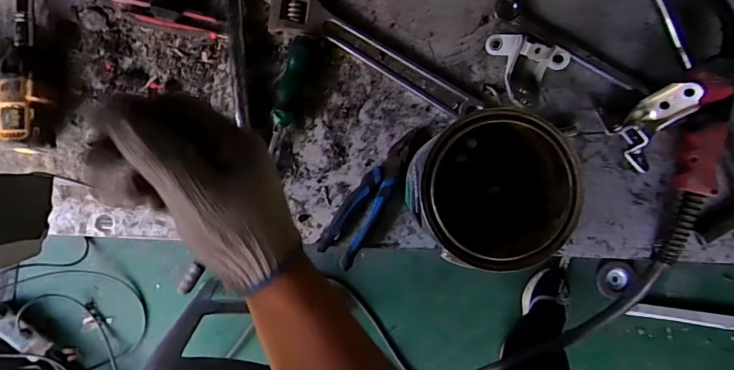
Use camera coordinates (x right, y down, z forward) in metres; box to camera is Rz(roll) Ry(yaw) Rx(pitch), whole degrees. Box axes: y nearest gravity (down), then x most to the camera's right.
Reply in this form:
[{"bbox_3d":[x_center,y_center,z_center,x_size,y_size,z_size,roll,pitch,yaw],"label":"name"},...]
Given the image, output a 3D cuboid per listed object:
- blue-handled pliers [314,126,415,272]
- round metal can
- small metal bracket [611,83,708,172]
[{"bbox_3d":[0.007,0.014,0.563,0.049,0.019,0.189,34,89,0],"label":"blue-handled pliers"},{"bbox_3d":[0.138,0.005,0.502,0.162,0.161,0.158,0,90,-1],"label":"round metal can"},{"bbox_3d":[0.376,-0.074,0.557,0.099,0.062,0.076,-39,90,-1],"label":"small metal bracket"}]

